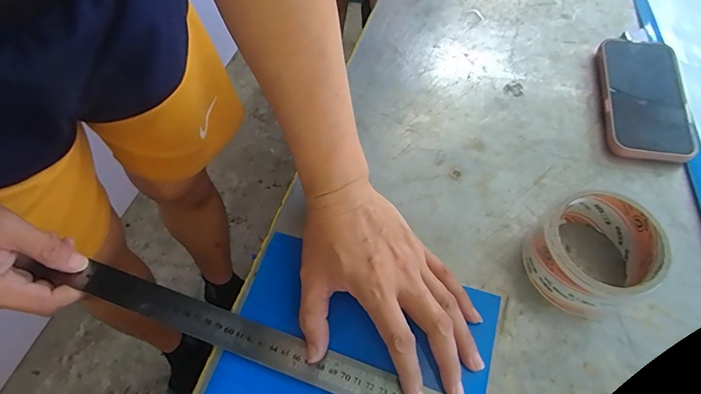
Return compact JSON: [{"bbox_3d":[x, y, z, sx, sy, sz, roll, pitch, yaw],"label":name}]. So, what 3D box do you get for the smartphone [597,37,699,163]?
[{"bbox_3d":[0.299,-0.103,0.428,0.078,0.014,0.152,8,62,7],"label":"smartphone"}]

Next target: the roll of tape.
[{"bbox_3d":[0.192,0.045,0.331,0.085,0.053,0.079,-1,61,2],"label":"roll of tape"}]

